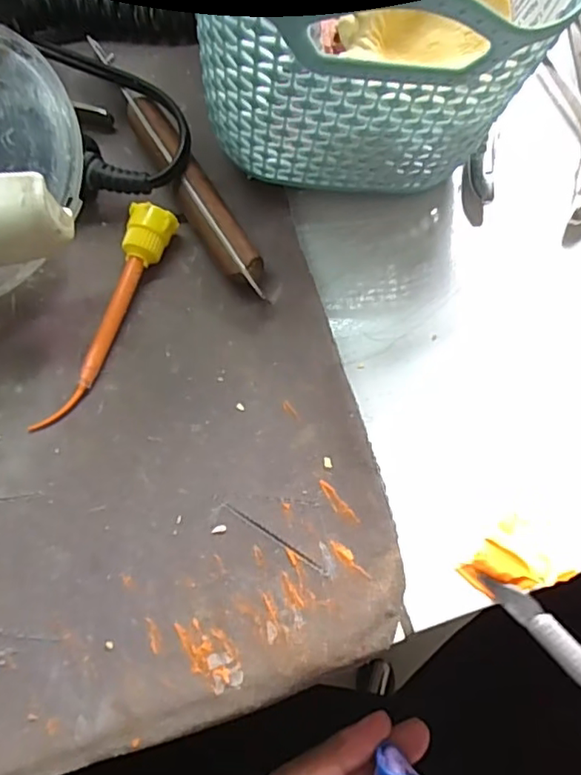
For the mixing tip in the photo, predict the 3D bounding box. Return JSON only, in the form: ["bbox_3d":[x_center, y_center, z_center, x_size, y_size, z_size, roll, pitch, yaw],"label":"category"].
[{"bbox_3d":[-0.065,-0.026,0.205,0.015,0.016,0.088,20,70,8],"label":"mixing tip"}]

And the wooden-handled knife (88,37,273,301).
[{"bbox_3d":[-0.049,-0.091,0.231,0.014,0.017,0.143,-29,71,-11],"label":"wooden-handled knife"}]

